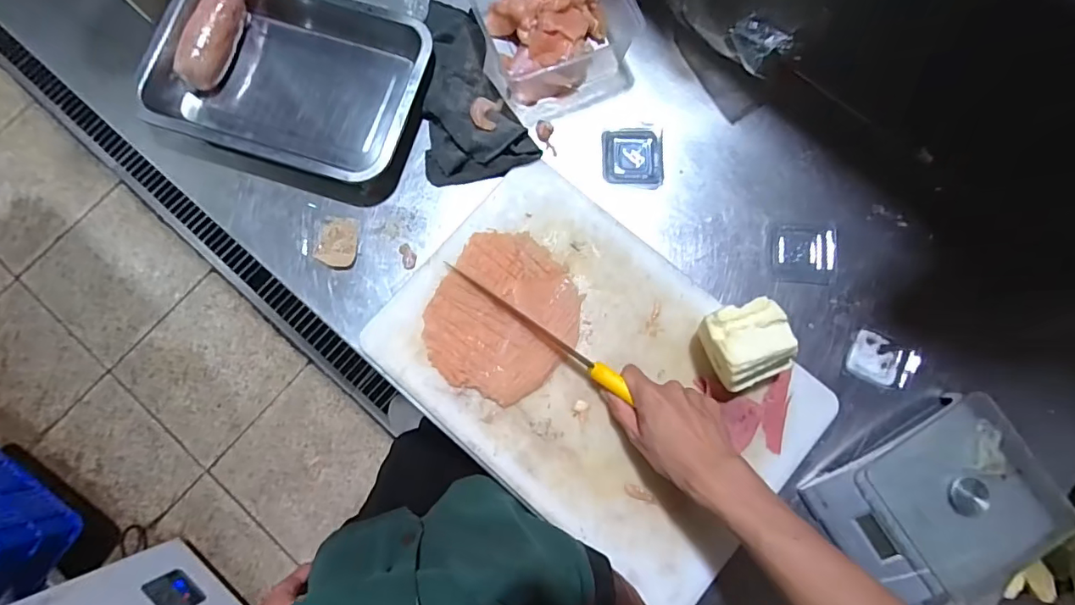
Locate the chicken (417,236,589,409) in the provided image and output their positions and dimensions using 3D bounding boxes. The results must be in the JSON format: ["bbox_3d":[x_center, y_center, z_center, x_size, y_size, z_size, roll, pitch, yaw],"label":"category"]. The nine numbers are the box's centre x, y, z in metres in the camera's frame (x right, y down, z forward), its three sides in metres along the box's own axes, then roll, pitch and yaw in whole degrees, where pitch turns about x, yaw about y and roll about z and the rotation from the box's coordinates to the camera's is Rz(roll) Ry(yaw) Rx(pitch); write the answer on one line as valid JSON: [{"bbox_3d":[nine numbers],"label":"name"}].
[{"bbox_3d":[-0.036,0.014,0.543,0.154,0.008,0.171,29,81,6],"label":"chicken"}]

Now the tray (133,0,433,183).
[{"bbox_3d":[-0.289,-0.272,0.590,0.315,0.049,0.239,23,80,5],"label":"tray"}]

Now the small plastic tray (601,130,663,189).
[{"bbox_3d":[0.112,-0.171,0.585,0.070,0.008,0.070,0,79,1],"label":"small plastic tray"}]

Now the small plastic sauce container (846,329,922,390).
[{"bbox_3d":[0.379,0.064,0.540,0.069,0.012,0.051,22,80,5],"label":"small plastic sauce container"}]

